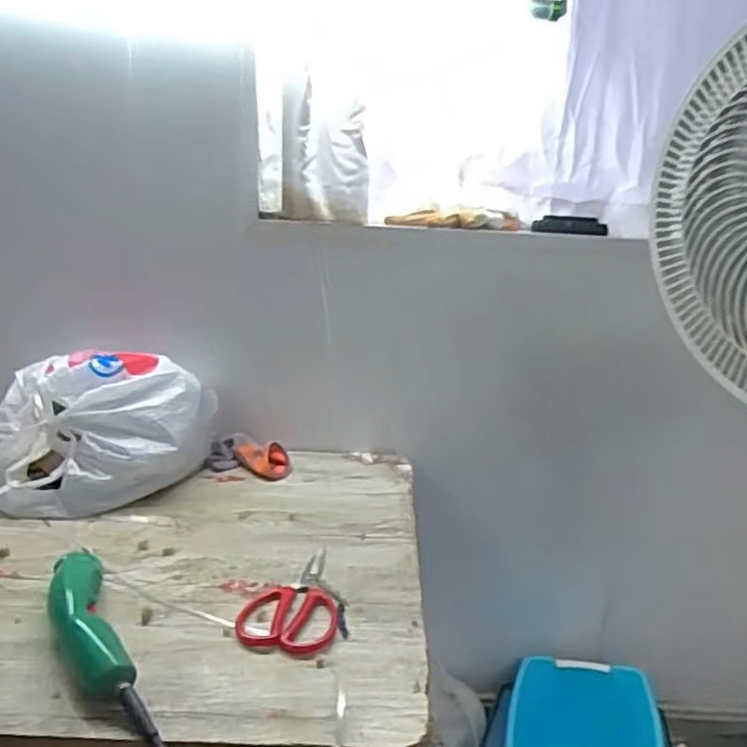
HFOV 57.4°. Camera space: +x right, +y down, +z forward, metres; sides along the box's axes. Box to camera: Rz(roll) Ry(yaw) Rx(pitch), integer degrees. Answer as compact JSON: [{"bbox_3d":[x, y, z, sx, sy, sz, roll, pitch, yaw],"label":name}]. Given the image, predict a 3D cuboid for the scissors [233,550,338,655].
[{"bbox_3d":[-0.080,0.237,0.725,0.096,0.007,0.174,5,16,7],"label":"scissors"}]

